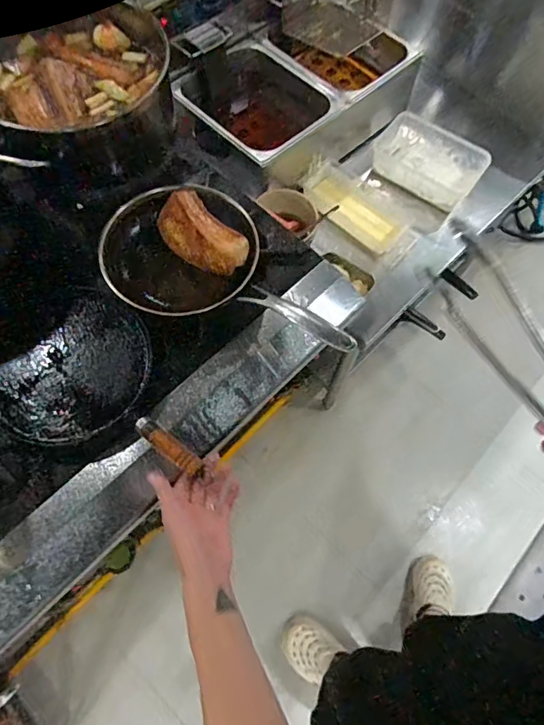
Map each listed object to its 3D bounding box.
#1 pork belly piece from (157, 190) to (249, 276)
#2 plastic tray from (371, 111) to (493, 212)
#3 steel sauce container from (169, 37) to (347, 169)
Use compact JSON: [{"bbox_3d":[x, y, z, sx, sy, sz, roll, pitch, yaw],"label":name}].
[{"bbox_3d":[-0.112,-0.203,0.759,0.081,0.058,0.164,-40,74,-17],"label":"pork belly piece"},{"bbox_3d":[0.385,-0.500,1.171,0.264,0.096,0.175,33,69,12],"label":"plastic tray"},{"bbox_3d":[-0.040,-0.568,1.121,0.264,0.164,0.301,-41,74,-18],"label":"steel sauce container"}]

